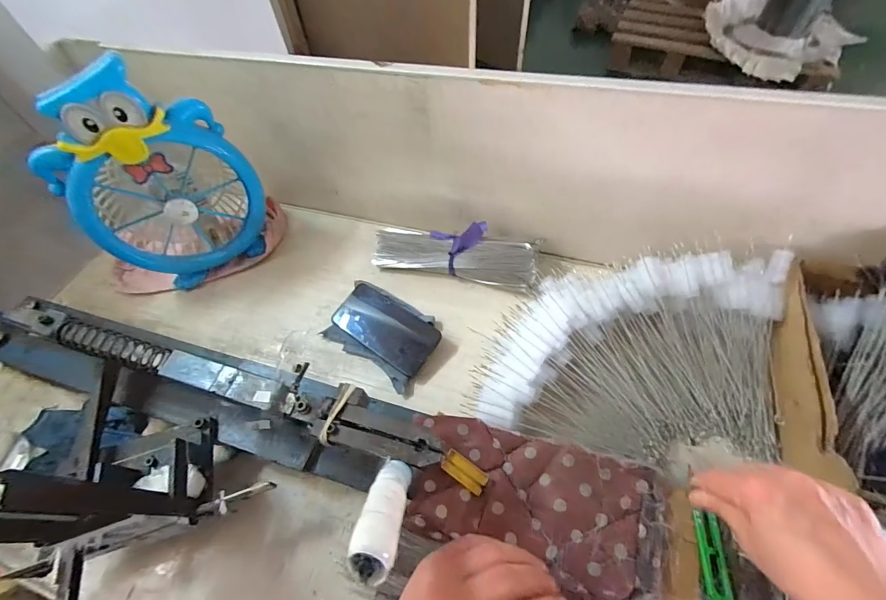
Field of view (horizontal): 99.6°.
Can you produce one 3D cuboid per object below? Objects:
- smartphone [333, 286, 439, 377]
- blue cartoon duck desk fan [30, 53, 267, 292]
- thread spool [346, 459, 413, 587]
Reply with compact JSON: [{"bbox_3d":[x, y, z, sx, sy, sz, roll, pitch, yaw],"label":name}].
[{"bbox_3d":[-0.085,0.039,0.550,0.162,0.016,0.078,31,76,22],"label":"smartphone"},{"bbox_3d":[-0.405,-0.172,0.546,0.221,0.294,0.138,-35,62,-18],"label":"blue cartoon duck desk fan"},{"bbox_3d":[-0.036,0.131,0.244,0.025,0.097,0.024,1,101,4],"label":"thread spool"}]

